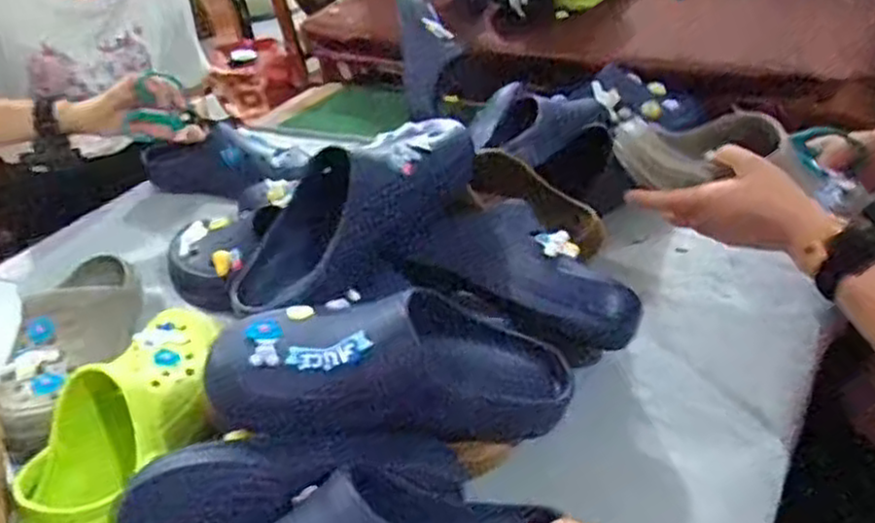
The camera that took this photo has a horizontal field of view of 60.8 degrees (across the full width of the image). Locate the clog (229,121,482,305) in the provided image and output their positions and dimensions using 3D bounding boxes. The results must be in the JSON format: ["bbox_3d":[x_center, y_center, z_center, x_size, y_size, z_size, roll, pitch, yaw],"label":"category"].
[{"bbox_3d":[-0.061,-0.056,0.726,0.104,0.112,0.282,19,42,33],"label":"clog"}]

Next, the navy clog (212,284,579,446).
[{"bbox_3d":[-0.034,0.078,0.595,0.283,0.105,0.105,5,36,-18],"label":"navy clog"}]

